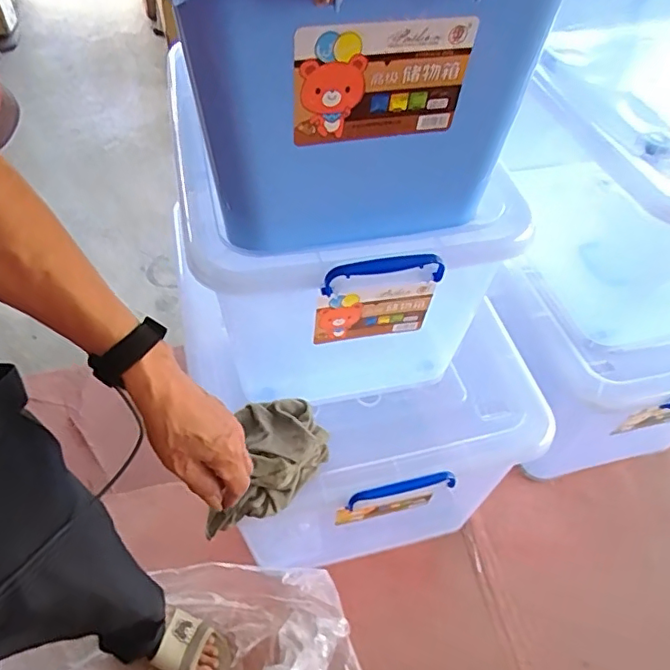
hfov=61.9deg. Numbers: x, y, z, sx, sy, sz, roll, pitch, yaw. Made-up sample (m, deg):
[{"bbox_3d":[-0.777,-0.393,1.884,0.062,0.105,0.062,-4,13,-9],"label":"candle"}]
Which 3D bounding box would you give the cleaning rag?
[{"bbox_3d":[-0.097,0.197,0.838,0.141,0.079,0.197,12,51,7],"label":"cleaning rag"}]

